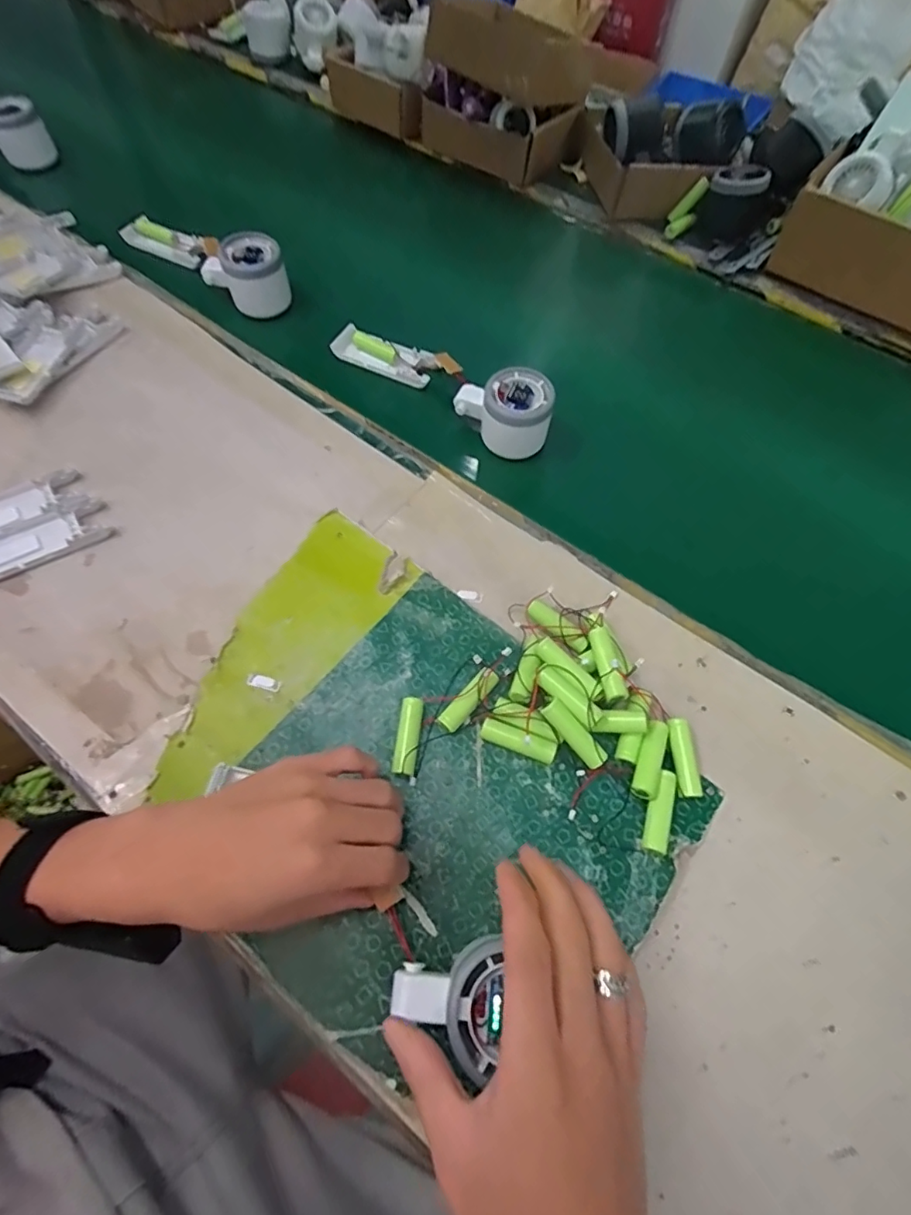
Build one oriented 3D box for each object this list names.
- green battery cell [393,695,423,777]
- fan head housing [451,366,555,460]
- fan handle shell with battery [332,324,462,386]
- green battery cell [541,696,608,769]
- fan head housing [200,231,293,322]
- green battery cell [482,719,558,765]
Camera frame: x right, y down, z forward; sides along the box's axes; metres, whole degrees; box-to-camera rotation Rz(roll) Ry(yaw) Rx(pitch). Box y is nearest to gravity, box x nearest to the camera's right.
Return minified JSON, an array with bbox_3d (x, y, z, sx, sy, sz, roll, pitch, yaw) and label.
[{"bbox_3d":[-0.031,0.083,0.351,0.014,0.015,0.050,6,63,1],"label":"green battery cell"},{"bbox_3d":[0.040,-0.171,0.475,0.085,0.052,0.053,10,63,4],"label":"fan head housing"},{"bbox_3d":[-0.056,-0.242,0.525,0.130,0.028,0.035,24,64,10],"label":"fan handle shell with battery"},{"bbox_3d":[0.074,0.079,0.338,0.014,0.010,0.048,-38,83,-19],"label":"green battery cell"},{"bbox_3d":[-0.214,-0.339,0.556,0.078,0.060,0.056,-17,64,-10],"label":"fan head housing"},{"bbox_3d":[0.040,0.086,0.349,0.049,0.012,0.012,19,64,8],"label":"green battery cell"}]

